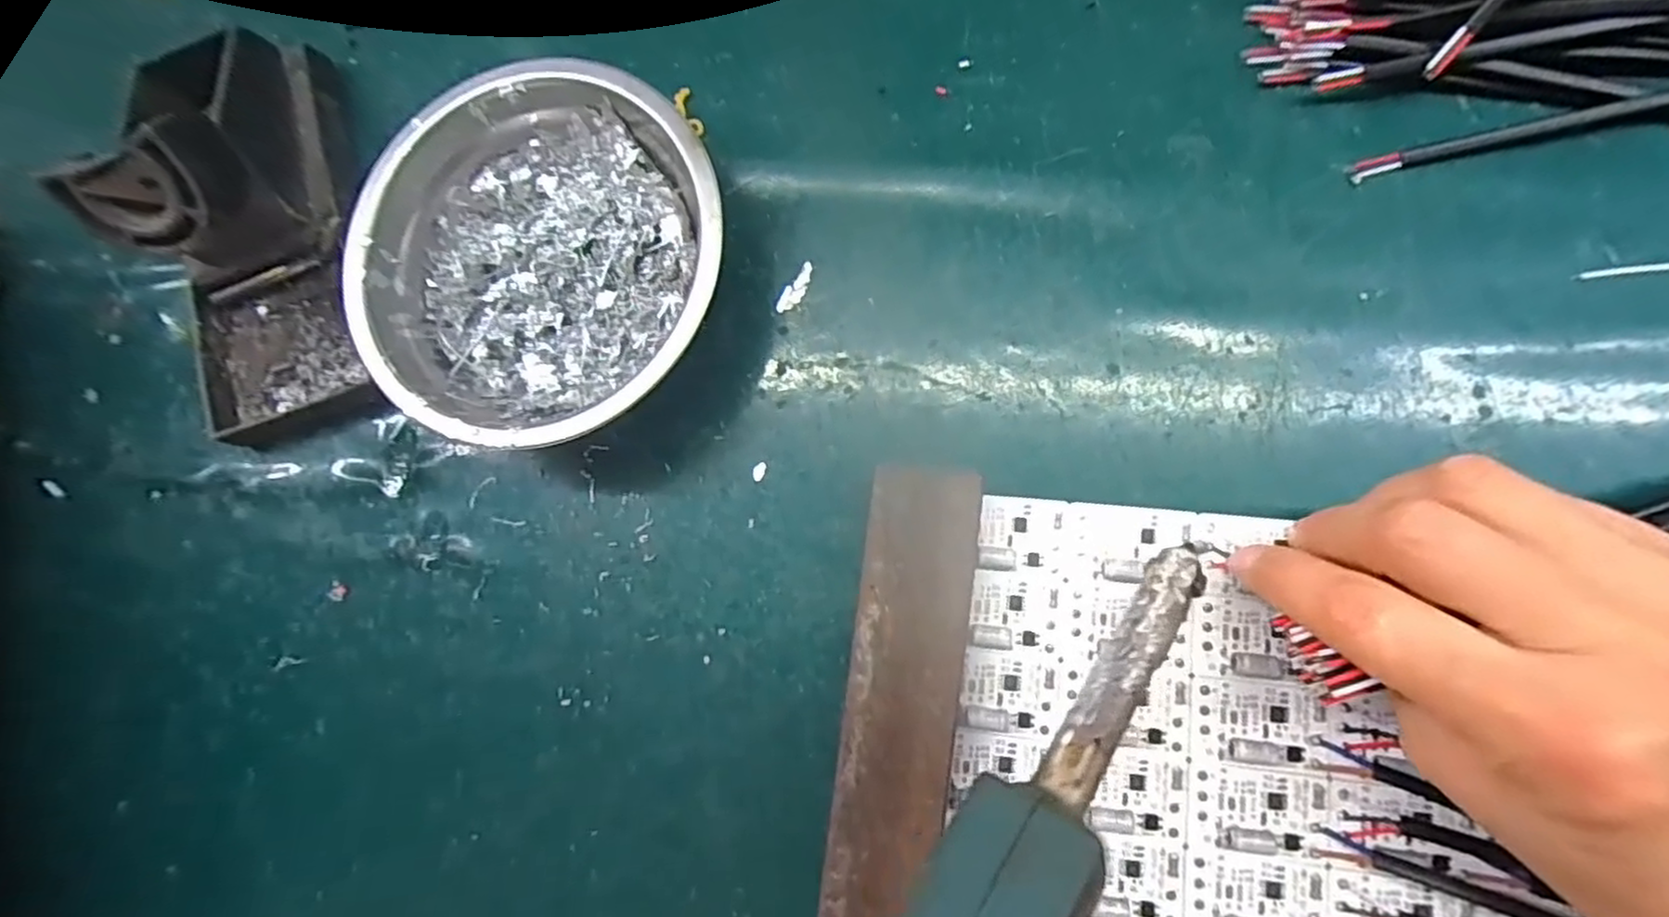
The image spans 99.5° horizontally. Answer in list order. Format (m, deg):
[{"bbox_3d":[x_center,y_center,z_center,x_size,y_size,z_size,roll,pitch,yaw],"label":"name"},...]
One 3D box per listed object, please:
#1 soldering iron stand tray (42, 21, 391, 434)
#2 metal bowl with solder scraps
[{"bbox_3d":[-0.213,-0.087,0.251,0.063,0.062,0.155,-1,84,7],"label":"soldering iron stand tray"},{"bbox_3d":[-0.101,-0.070,0.247,0.123,0.039,0.120,-1,84,8],"label":"metal bowl with solder scraps"}]

